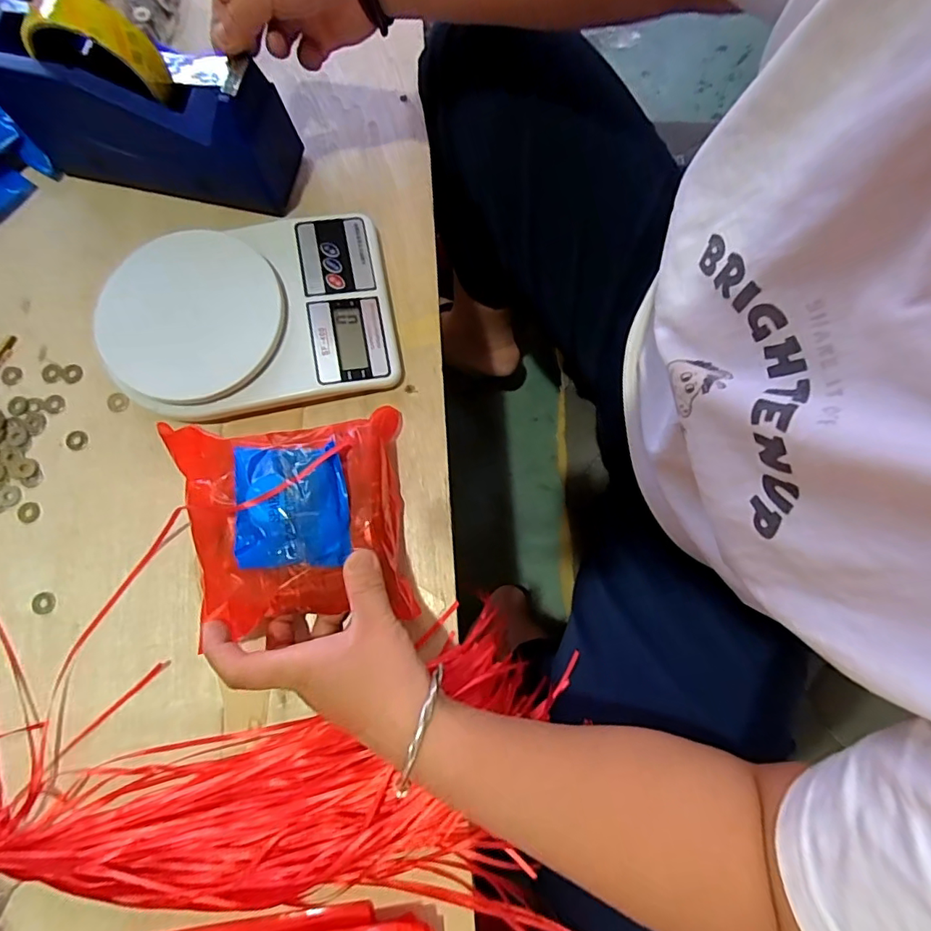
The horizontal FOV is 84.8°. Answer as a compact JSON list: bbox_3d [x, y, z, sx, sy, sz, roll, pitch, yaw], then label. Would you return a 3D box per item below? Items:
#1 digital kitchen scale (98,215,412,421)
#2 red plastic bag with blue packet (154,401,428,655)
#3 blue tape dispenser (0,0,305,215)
[{"bbox_3d":[-0.165,-0.115,0.394,0.209,0.039,0.146,-13,78,-3],"label":"digital kitchen scale"},{"bbox_3d":[-0.115,0.034,0.340,0.140,0.068,0.136,-7,78,-2],"label":"red plastic bag with blue packet"},{"bbox_3d":[-0.242,-0.272,0.378,0.190,0.127,0.061,12,78,2],"label":"blue tape dispenser"}]

